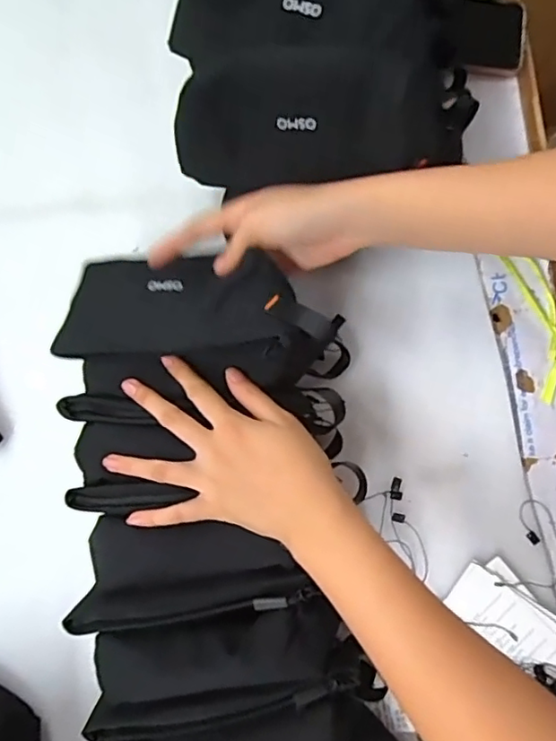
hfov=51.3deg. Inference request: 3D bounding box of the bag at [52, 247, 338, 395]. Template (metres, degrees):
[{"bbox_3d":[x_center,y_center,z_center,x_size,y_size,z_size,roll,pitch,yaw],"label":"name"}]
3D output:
[{"bbox_3d":[-0.059,-0.042,0.438,0.208,0.054,0.092,10,80,19],"label":"bag"}]

